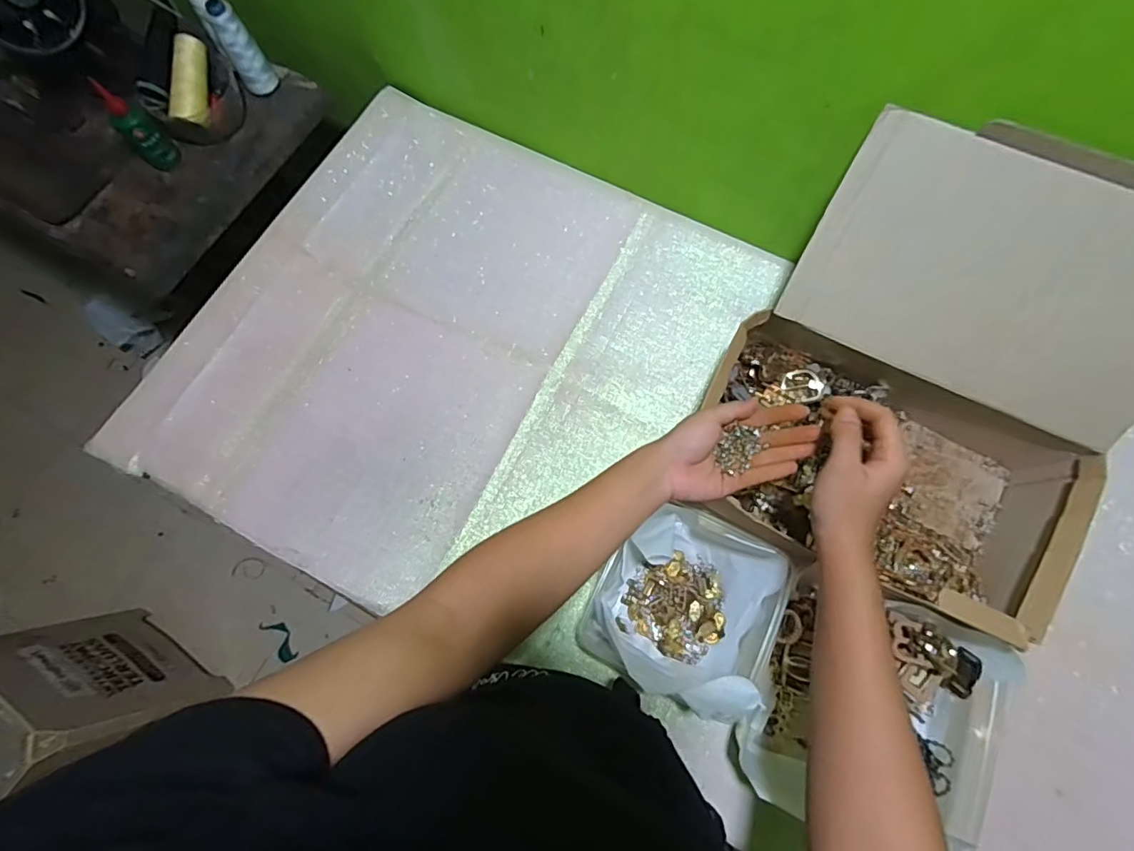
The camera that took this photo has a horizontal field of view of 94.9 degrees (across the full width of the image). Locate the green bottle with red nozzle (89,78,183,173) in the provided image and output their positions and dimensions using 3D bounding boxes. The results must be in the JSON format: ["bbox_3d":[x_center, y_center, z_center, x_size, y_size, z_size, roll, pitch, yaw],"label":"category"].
[{"bbox_3d":[-0.542,-0.376,0.660,0.033,0.129,0.044,42,79,13],"label":"green bottle with red nozzle"}]

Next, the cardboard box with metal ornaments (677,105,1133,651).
[{"bbox_3d":[0.332,-0.036,0.481,0.328,0.233,0.330,30,76,10],"label":"cardboard box with metal ornaments"}]

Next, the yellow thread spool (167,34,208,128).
[{"bbox_3d":[-0.503,-0.461,0.695,0.035,0.035,0.115,5,94,4],"label":"yellow thread spool"}]

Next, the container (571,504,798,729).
[{"bbox_3d":[0.113,0.174,0.497,0.154,0.087,0.160,28,76,10],"label":"container"}]

